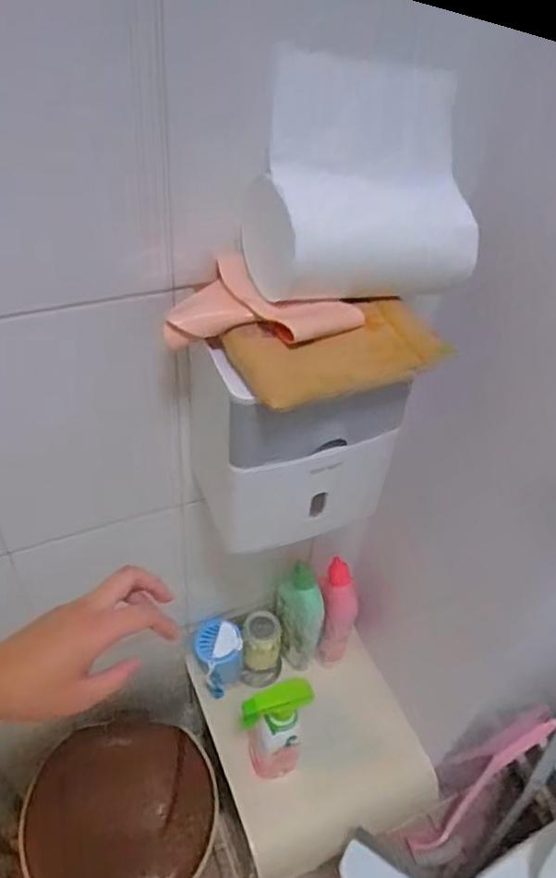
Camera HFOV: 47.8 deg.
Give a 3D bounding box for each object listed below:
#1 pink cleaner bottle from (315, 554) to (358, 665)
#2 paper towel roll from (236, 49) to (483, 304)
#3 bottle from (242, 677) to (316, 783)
[{"bbox_3d":[0.092,0.279,0.986,0.071,0.208,0.065,12,45,6],"label":"pink cleaner bottle"},{"bbox_3d":[0.071,-0.214,0.524,0.192,0.160,0.092,-15,48,-19],"label":"paper towel roll"},{"bbox_3d":[-0.006,0.415,0.869,0.094,0.246,0.048,-12,48,-17],"label":"bottle"}]

